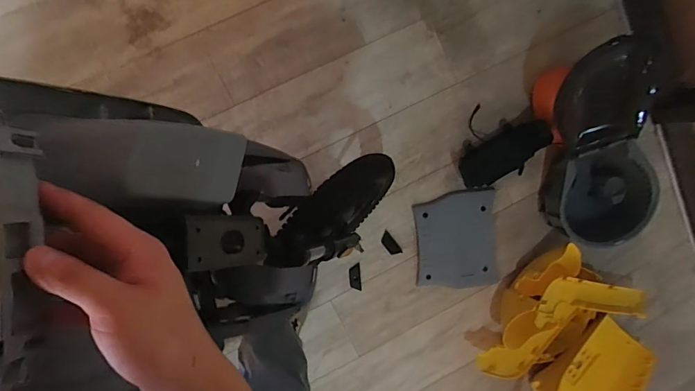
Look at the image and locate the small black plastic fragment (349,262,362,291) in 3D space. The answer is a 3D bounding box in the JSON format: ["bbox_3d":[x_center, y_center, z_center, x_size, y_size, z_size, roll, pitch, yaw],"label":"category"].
[{"bbox_3d":[0.024,0.244,1.254,0.035,0.009,0.083,-7,98,-9],"label":"small black plastic fragment"}]

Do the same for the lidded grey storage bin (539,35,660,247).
[{"bbox_3d":[0.651,-0.108,1.078,0.227,0.211,0.658,-11,112,-4],"label":"lidded grey storage bin"}]

